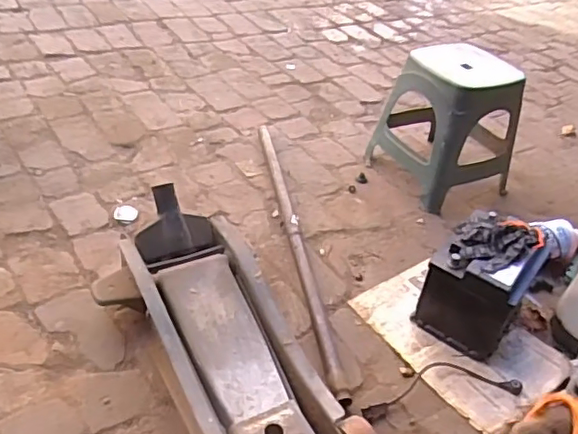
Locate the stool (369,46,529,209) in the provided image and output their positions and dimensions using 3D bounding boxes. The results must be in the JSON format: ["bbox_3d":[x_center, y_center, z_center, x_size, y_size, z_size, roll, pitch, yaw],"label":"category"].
[{"bbox_3d":[0.413,-0.240,1.504,0.272,0.318,0.267,-16,45,-26],"label":"stool"}]

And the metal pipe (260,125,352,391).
[{"bbox_3d":[0.017,0.041,1.303,0.036,0.035,0.822,-2,40,-13],"label":"metal pipe"}]

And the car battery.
[{"bbox_3d":[0.373,0.136,1.157,0.167,0.184,0.194,30,44,24],"label":"car battery"}]

